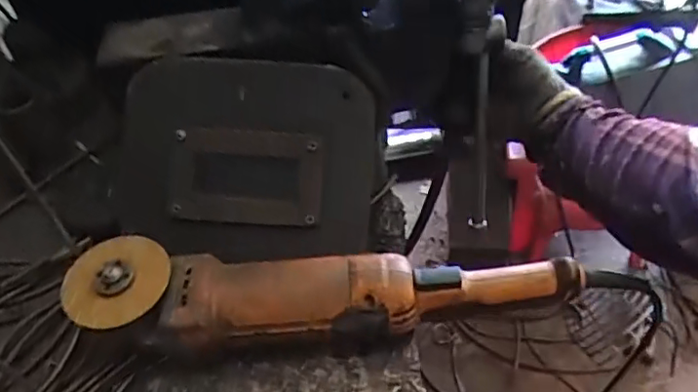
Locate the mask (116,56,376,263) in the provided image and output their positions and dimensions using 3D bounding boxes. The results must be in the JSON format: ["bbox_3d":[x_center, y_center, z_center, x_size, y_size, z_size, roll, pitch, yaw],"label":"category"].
[{"bbox_3d":[-0.091,-0.032,0.495,0.222,0.039,0.168,2,92,1],"label":"mask"}]

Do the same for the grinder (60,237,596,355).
[{"bbox_3d":[-0.014,0.084,0.435,0.377,0.085,0.071,-1,50,2],"label":"grinder"}]

